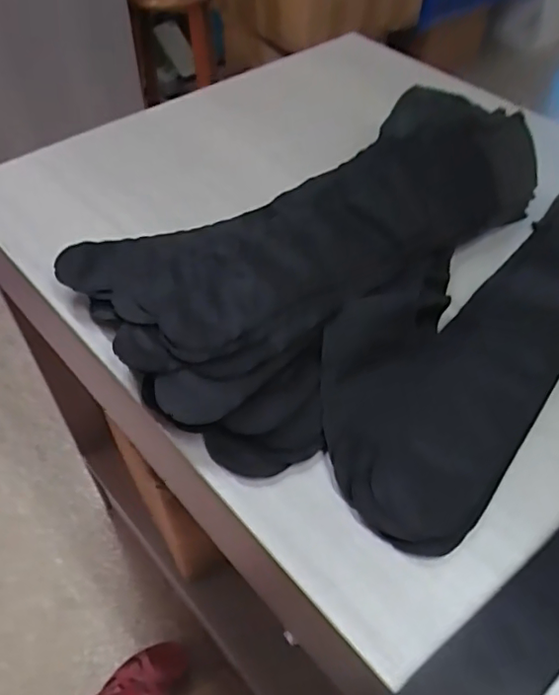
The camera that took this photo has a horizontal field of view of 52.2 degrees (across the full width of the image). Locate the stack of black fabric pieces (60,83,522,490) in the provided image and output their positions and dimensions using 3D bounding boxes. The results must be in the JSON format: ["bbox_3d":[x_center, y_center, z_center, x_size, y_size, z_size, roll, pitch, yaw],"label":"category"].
[{"bbox_3d":[0.040,-0.106,0.504,0.258,0.070,0.435,37,58,26],"label":"stack of black fabric pieces"}]

